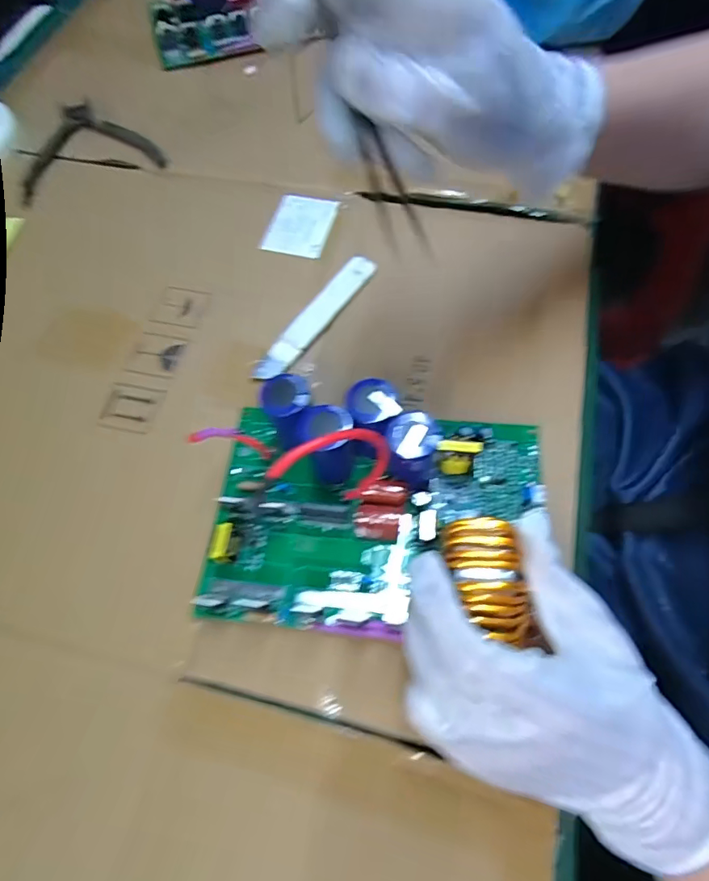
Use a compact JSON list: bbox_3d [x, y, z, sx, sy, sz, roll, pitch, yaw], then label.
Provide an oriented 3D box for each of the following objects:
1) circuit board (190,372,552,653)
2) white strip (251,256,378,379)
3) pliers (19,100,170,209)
[{"bbox_3d":[0.011,0.035,0.269,0.191,0.065,0.134,4,65,4],"label":"circuit board"},{"bbox_3d":[-0.027,-0.092,0.367,0.023,0.009,0.131,31,69,15],"label":"white strip"},{"bbox_3d":[-0.260,-0.286,0.466,0.129,0.011,0.116,-22,66,-9],"label":"pliers"}]

